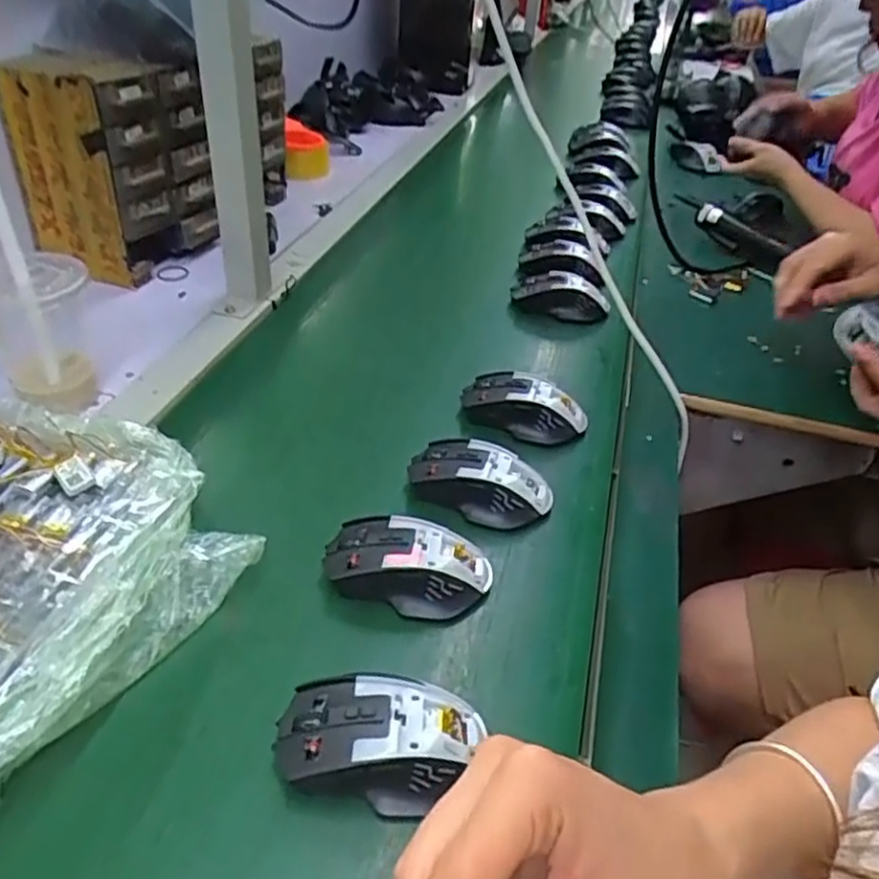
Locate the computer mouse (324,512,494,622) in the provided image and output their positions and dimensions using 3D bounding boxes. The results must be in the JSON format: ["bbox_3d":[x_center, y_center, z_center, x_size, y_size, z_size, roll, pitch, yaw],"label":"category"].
[{"bbox_3d":[-0.022,0.086,0.495,0.116,0.038,0.067,8,38,5],"label":"computer mouse"}]

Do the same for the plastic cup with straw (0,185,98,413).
[{"bbox_3d":[-0.327,-0.109,0.562,0.078,0.192,0.084,-7,40,-17],"label":"plastic cup with straw"}]

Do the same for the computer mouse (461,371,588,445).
[{"bbox_3d":[0.076,-0.029,0.659,0.115,0.043,0.053,22,41,22],"label":"computer mouse"}]

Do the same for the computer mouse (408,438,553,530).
[{"bbox_3d":[0.032,0.034,0.569,0.113,0.042,0.061,21,41,20],"label":"computer mouse"}]

